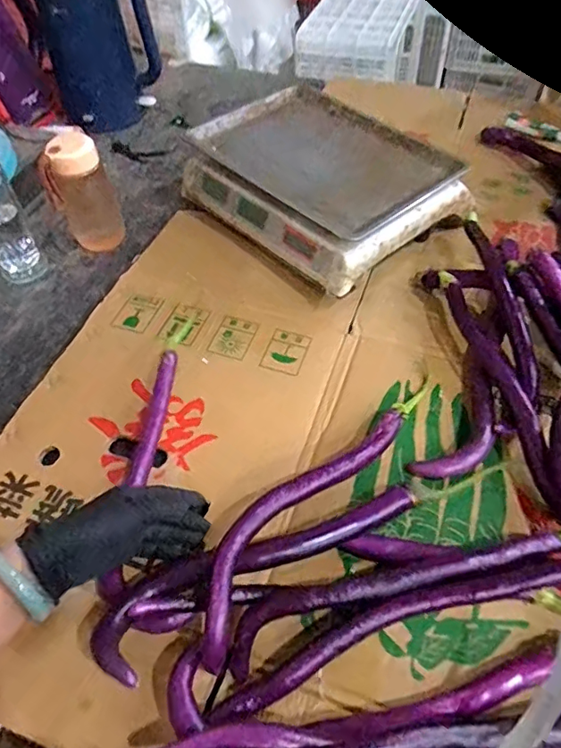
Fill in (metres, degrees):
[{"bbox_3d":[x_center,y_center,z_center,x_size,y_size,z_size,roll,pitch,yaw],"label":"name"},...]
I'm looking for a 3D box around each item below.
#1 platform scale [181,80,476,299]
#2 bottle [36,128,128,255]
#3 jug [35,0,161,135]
[{"bbox_3d":[0.055,-0.278,0.736,0.267,0.073,0.333,-39,60,-24],"label":"platform scale"},{"bbox_3d":[-0.281,-0.249,0.751,0.081,0.165,0.068,-17,54,-10],"label":"bottle"},{"bbox_3d":[-0.317,-0.573,0.943,0.188,0.251,0.131,-22,55,-14],"label":"jug"}]

